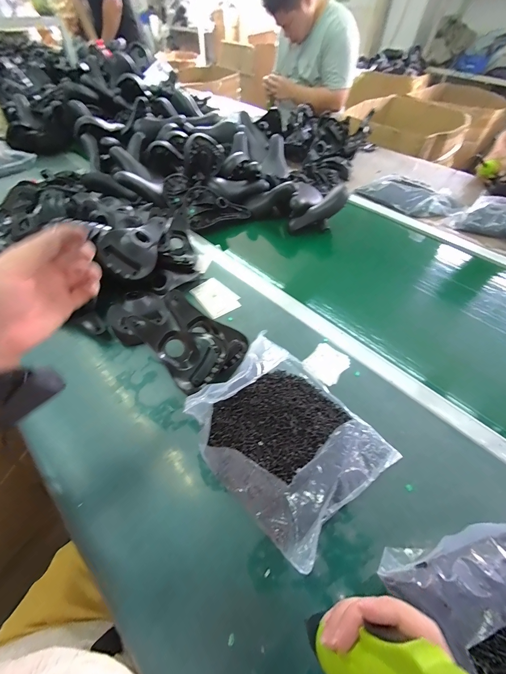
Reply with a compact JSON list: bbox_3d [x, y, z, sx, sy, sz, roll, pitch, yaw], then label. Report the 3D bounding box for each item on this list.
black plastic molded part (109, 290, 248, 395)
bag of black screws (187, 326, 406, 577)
[{"bbox_3d":[-0.143,-0.014,0.521,0.274,0.070,0.146,31,58,20],"label":"black plastic molded part"},{"bbox_3d":[0.045,0.138,0.422,0.229,0.048,0.276,-33,60,-24],"label":"bag of black screws"}]

